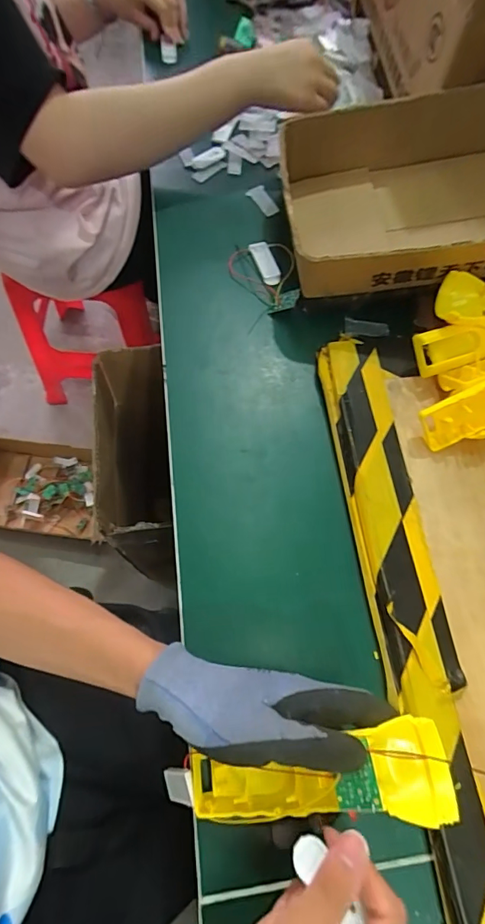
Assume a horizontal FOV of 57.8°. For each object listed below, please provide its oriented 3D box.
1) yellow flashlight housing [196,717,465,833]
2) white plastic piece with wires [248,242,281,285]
[{"bbox_3d":[0.043,0.200,0.277,0.166,0.022,0.048,-21,67,18],"label":"yellow flashlight housing"},{"bbox_3d":[0.027,-0.228,0.502,0.023,0.009,0.060,-20,69,-8],"label":"white plastic piece with wires"}]

